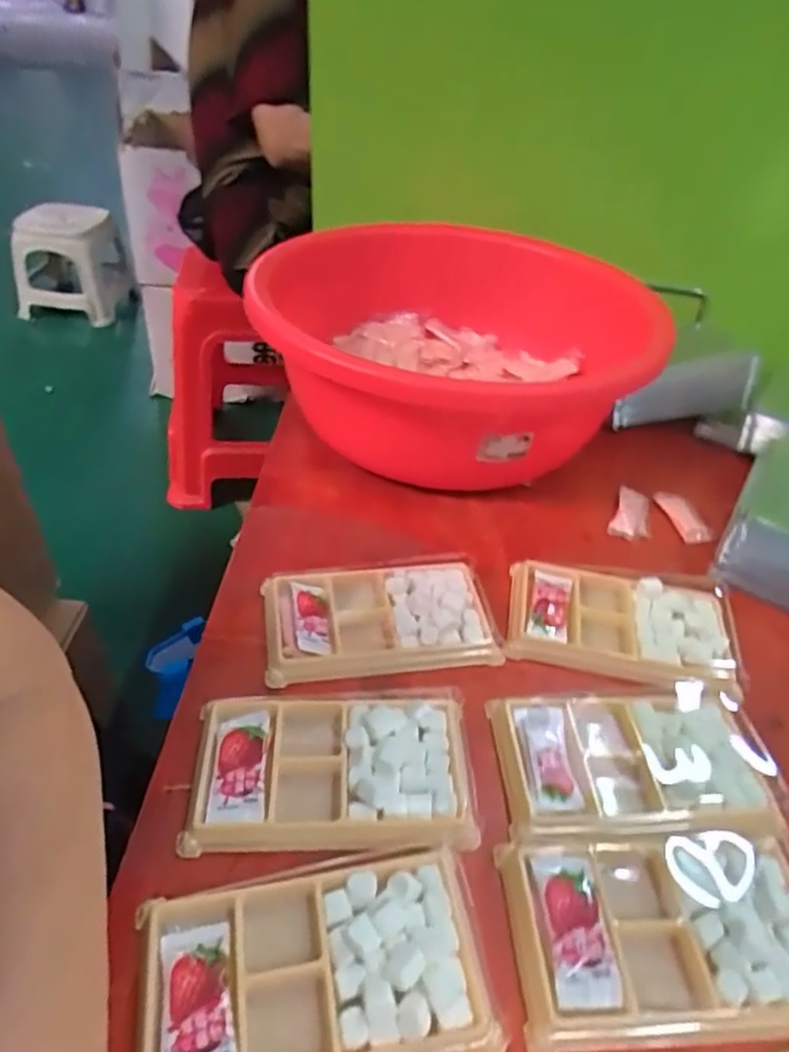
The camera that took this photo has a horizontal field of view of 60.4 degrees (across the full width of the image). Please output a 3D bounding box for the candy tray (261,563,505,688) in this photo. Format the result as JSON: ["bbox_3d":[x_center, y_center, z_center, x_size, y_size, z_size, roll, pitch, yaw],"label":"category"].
[{"bbox_3d":[-0.011,0.055,0.418,0.136,0.015,0.075,-2,42,-8],"label":"candy tray"}]

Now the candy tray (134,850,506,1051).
[{"bbox_3d":[-0.033,0.179,0.272,0.134,0.014,0.075,-5,42,-11],"label":"candy tray"}]

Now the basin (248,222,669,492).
[{"bbox_3d":[0.046,-0.137,0.564,0.295,0.132,0.308,-1,40,1],"label":"basin"}]

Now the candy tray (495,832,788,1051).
[{"bbox_3d":[0.119,0.174,0.292,0.134,0.018,0.078,1,41,-5],"label":"candy tray"}]

